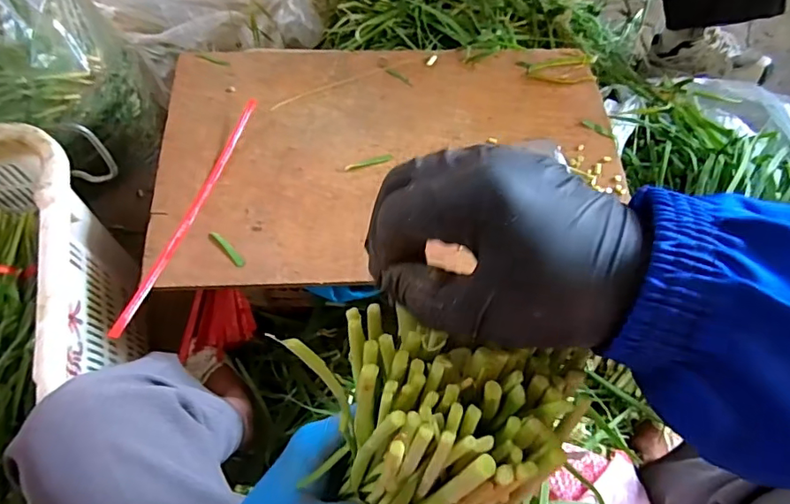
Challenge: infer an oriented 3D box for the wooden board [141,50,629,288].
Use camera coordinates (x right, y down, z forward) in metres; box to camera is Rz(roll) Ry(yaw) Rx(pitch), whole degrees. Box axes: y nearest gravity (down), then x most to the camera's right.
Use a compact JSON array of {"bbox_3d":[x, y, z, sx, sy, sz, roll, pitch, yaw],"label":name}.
[{"bbox_3d":[-0.005,-0.131,0.695,0.598,0.017,0.364,-1,66,-2],"label":"wooden board"}]

